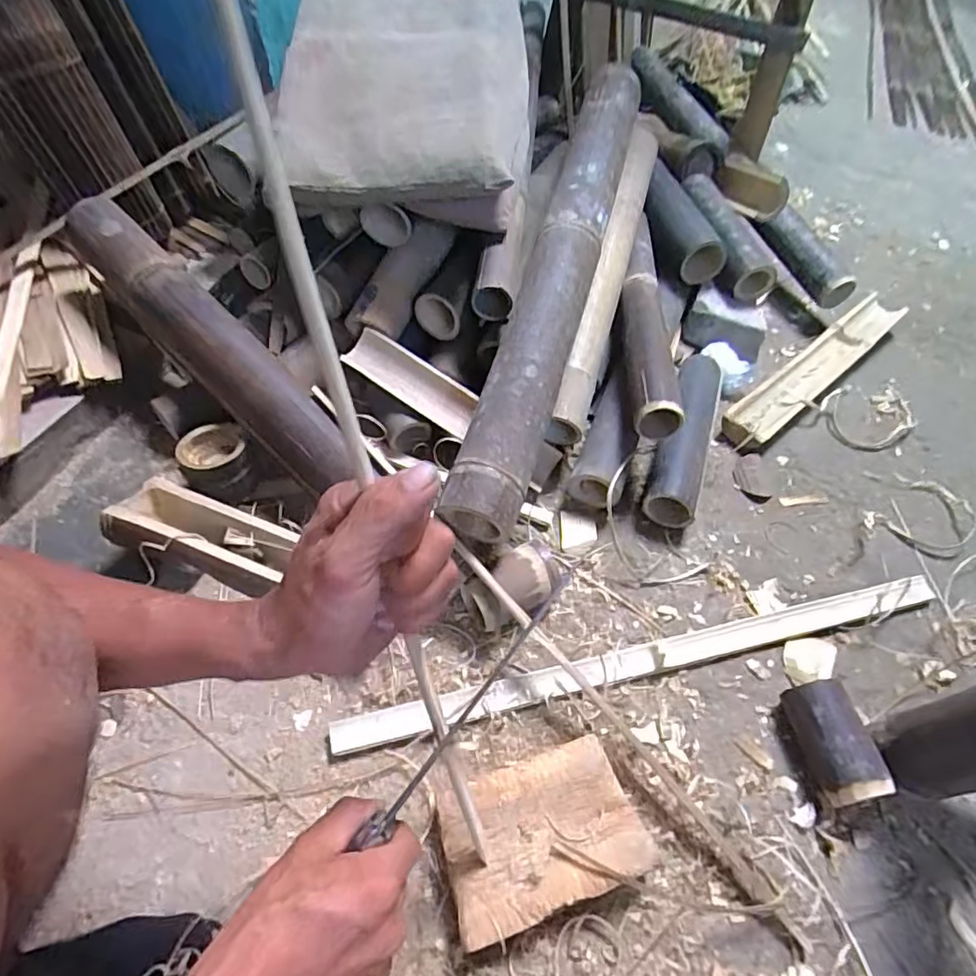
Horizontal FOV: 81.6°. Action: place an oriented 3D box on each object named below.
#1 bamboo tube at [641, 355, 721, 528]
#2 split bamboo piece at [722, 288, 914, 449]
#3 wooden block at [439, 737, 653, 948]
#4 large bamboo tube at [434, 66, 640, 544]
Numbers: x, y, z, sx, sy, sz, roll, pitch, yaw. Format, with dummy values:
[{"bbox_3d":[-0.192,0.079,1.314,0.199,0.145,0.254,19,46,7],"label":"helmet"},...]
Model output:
[{"bbox_3d":[0.269,-0.074,0.760,0.069,0.055,0.285,20,57,11],"label":"bamboo tube"},{"bbox_3d":[0.502,-0.183,0.867,0.451,0.032,0.070,-35,64,-23],"label":"split bamboo piece"},{"bbox_3d":[0.046,0.301,0.494,0.168,0.041,0.119,-15,58,-13],"label":"wooden block"},{"bbox_3d":[0.093,-0.285,0.702,0.089,0.080,0.747,15,71,8],"label":"large bamboo tube"}]

